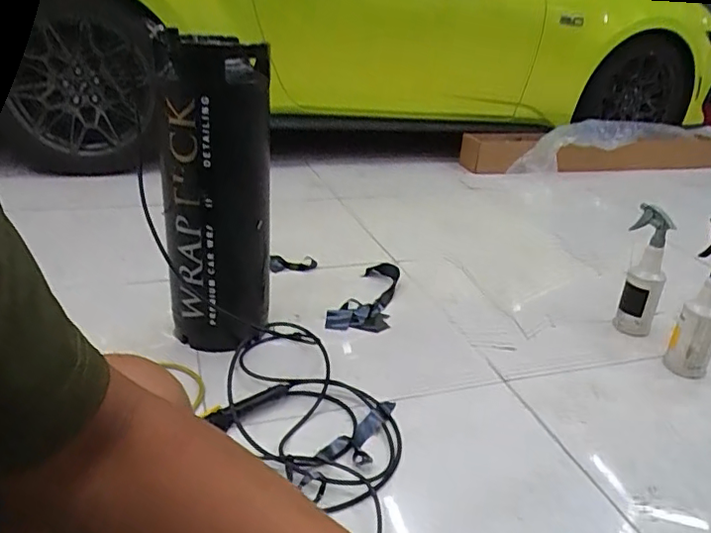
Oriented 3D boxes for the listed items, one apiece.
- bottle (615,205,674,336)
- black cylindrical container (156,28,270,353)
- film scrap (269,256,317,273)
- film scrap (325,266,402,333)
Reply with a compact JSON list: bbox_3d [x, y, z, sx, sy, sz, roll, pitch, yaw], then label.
[{"bbox_3d":[0.706,0.016,1.370,0.099,0.299,0.113,15,27,21],"label":"bottle"},{"bbox_3d":[-0.282,-0.126,1.140,0.205,0.608,0.214,0,26,-10],"label":"black cylindrical container"},{"bbox_3d":[-0.182,-0.011,1.630,0.139,0.033,0.066,-3,26,-15],"label":"film scrap"},{"bbox_3d":[0.029,0.070,1.485,0.146,0.040,0.343,8,26,8],"label":"film scrap"}]

